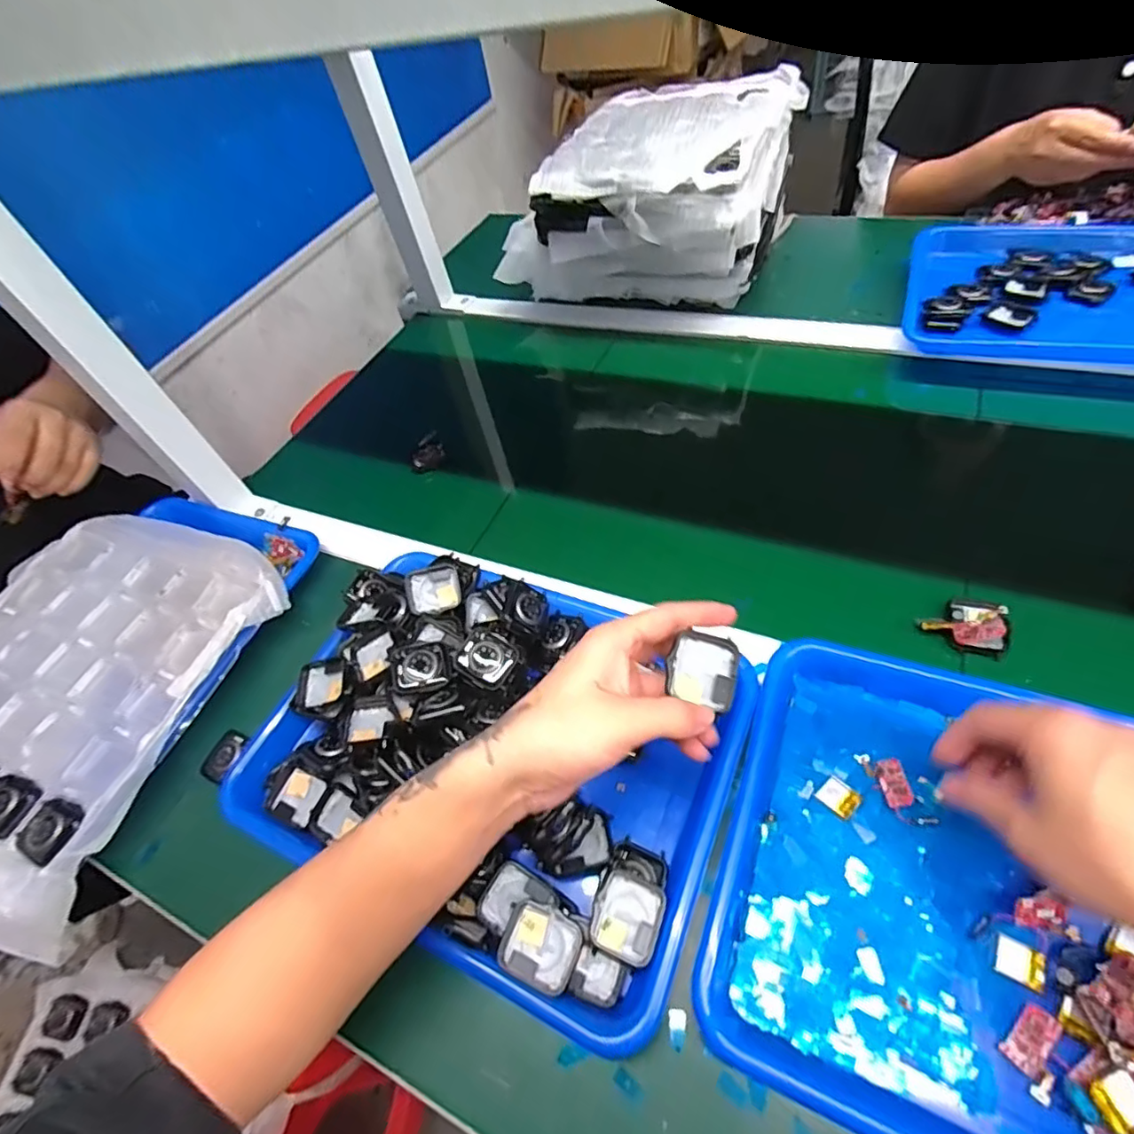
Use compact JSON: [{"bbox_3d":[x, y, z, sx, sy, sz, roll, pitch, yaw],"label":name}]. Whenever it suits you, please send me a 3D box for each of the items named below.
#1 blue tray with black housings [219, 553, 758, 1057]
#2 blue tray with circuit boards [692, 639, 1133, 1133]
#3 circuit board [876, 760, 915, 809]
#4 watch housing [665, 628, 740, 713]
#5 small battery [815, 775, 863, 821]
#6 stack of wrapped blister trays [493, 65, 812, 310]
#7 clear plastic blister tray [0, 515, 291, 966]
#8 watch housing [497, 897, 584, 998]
[{"bbox_3d":[-0.062,0.114,0.410,0.344,0.059,0.253,16,60,22],"label":"blue tray with black housings"},{"bbox_3d":[0.261,0.186,0.307,0.333,0.053,0.258,15,59,21],"label":"blue tray with circuit boards"},{"bbox_3d":[0.205,0.135,0.356,0.016,0.004,0.030,-23,40,27],"label":"circuit board"},{"bbox_3d":[0.077,0.057,0.318,0.037,0.014,0.040,14,55,15],"label":"watch housing"},{"bbox_3d":[0.173,0.146,0.360,0.020,0.008,0.022,-37,56,-15],"label":"small battery"},{"bbox_3d":[0.108,-0.486,0.750,0.329,0.172,0.303,12,58,19],"label":"stack of wrapped blister trays"},{"bbox_3d":[-0.424,0.093,0.488,0.306,0.031,0.308,21,63,22],"label":"clear plastic blister tray"},{"bbox_3d":[-0.015,0.215,0.322,0.043,0.007,0.038,16,59,22],"label":"watch housing"}]

